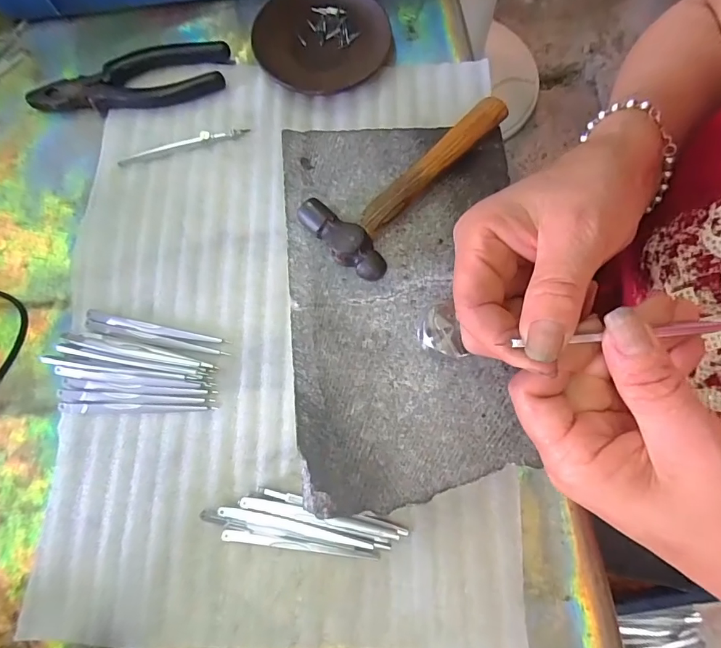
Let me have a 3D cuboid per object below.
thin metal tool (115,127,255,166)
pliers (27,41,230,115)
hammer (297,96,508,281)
[{"bbox_3d":[-0.145,-0.148,0.355,0.107,0.006,0.007,-16,77,-3],"label":"thin metal tool"},{"bbox_3d":[-0.189,-0.199,0.362,0.162,0.016,0.049,-19,77,-4],"label":"pliers"},{"bbox_3d":[0.029,-0.101,0.282,0.061,0.021,0.152,37,79,8],"label":"hammer"}]

